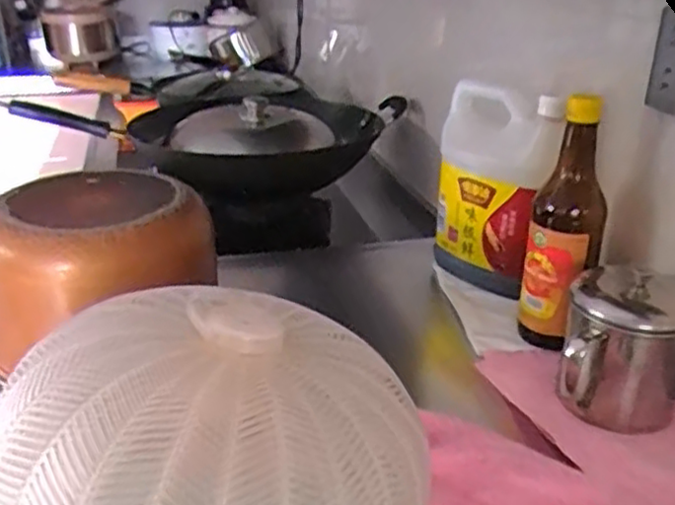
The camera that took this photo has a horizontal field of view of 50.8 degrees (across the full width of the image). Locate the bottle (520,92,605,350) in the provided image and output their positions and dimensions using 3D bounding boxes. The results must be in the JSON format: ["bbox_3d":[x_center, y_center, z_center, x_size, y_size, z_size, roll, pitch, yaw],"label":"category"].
[{"bbox_3d":[0.210,-0.017,0.654,0.062,0.235,0.051,11,25,20],"label":"bottle"}]

